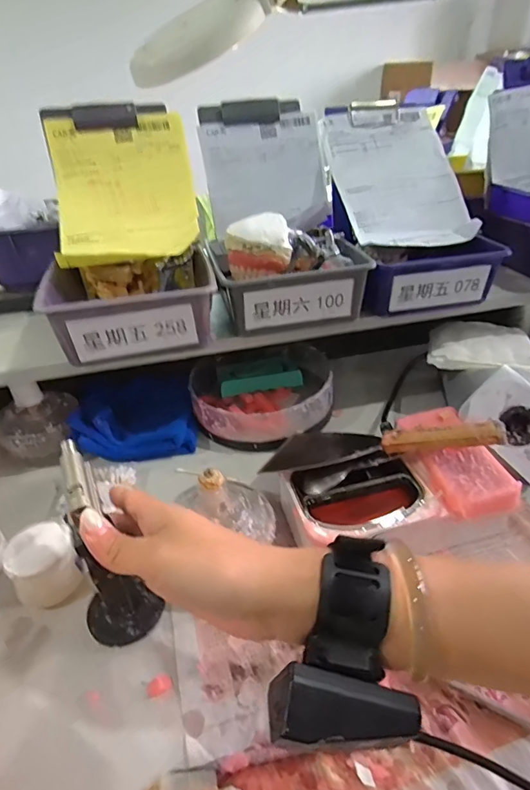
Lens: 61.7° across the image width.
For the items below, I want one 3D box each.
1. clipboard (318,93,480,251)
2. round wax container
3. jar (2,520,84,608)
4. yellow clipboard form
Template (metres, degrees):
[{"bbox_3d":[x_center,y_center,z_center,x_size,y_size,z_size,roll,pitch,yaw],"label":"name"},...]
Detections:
[{"bbox_3d":[0.158,-0.270,0.538,0.143,0.025,0.215,-7,74,-14],"label":"clipboard"},{"bbox_3d":[-0.005,-0.010,0.577,0.171,0.054,0.189,-4,35,-2],"label":"round wax container"},{"bbox_3d":[-0.183,0.142,0.365,0.045,0.050,0.057,-22,40,-26],"label":"jar"},{"bbox_3d":[-0.151,-0.225,0.484,0.148,0.035,0.191,-10,74,-12],"label":"yellow clipboard form"}]

